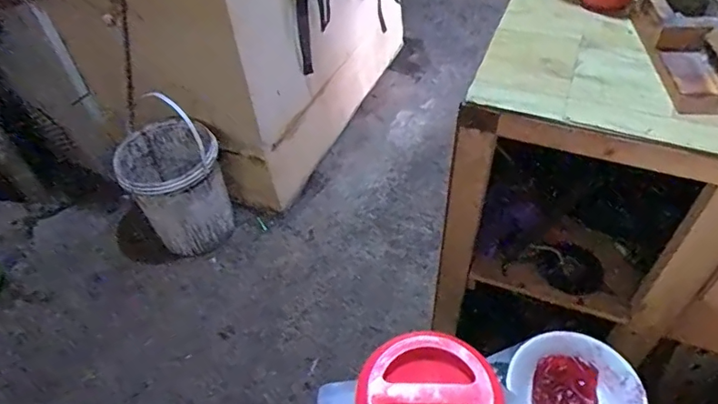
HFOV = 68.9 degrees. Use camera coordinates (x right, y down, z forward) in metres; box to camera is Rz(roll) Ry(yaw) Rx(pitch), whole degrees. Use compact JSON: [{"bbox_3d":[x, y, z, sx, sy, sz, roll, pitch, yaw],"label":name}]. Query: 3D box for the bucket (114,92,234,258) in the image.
[{"bbox_3d":[-0.602,-0.065,1.744,0.291,0.452,0.318,-3,49,4],"label":"bucket"}]

